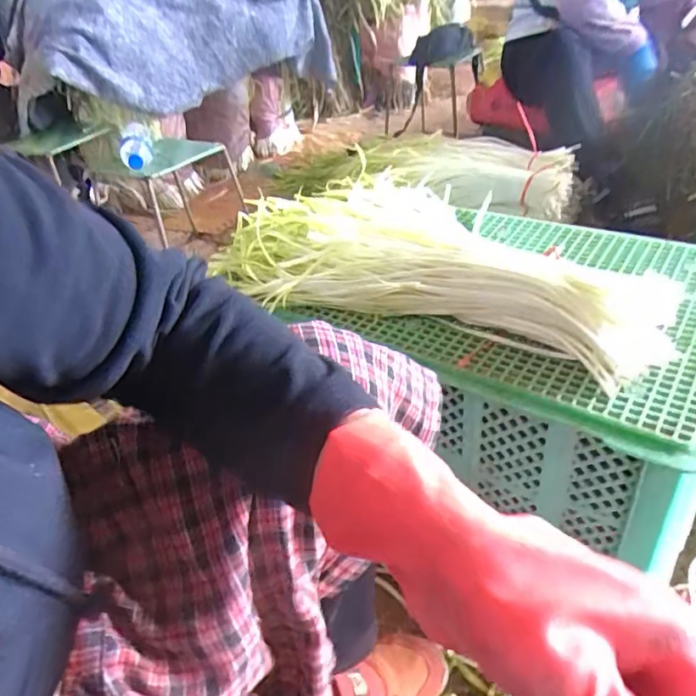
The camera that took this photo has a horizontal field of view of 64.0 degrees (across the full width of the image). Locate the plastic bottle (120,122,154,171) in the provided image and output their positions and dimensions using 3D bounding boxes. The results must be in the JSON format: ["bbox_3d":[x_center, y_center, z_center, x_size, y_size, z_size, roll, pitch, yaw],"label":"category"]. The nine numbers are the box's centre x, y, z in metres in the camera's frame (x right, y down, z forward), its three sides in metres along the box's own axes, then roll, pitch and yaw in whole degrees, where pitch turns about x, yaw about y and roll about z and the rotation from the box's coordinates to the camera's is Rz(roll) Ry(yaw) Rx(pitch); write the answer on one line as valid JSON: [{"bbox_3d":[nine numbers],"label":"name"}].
[{"bbox_3d":[-0.483,-0.459,1.256,0.068,0.055,0.205,-16,39,-13],"label":"plastic bottle"}]

